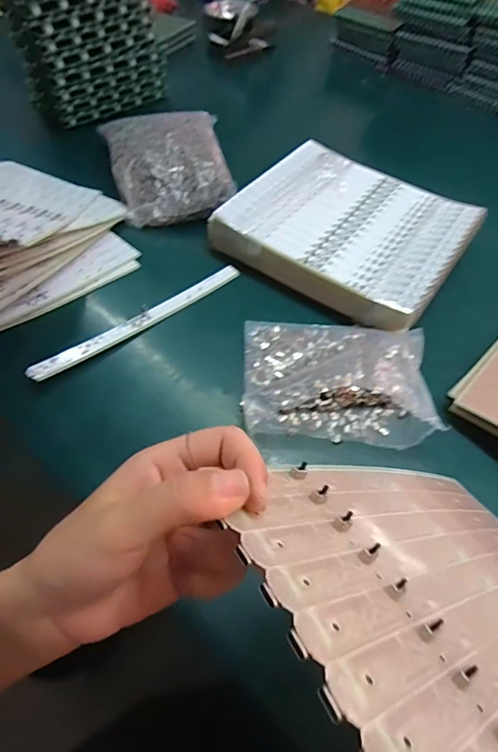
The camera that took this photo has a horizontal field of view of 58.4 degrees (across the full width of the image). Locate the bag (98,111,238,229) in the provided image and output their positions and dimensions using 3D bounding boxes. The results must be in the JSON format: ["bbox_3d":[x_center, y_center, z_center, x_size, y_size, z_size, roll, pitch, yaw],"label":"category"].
[{"bbox_3d":[-0.120,-0.326,0.674,0.171,0.067,0.227,-11,57,-10],"label":"bag"}]

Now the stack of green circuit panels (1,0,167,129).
[{"bbox_3d":[-0.269,-0.586,0.765,0.242,0.243,0.096,-37,65,-25],"label":"stack of green circuit panels"}]

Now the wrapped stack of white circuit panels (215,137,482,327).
[{"bbox_3d":[0.135,-0.196,0.607,0.290,0.053,0.268,31,59,17],"label":"wrapped stack of white circuit panels"}]

